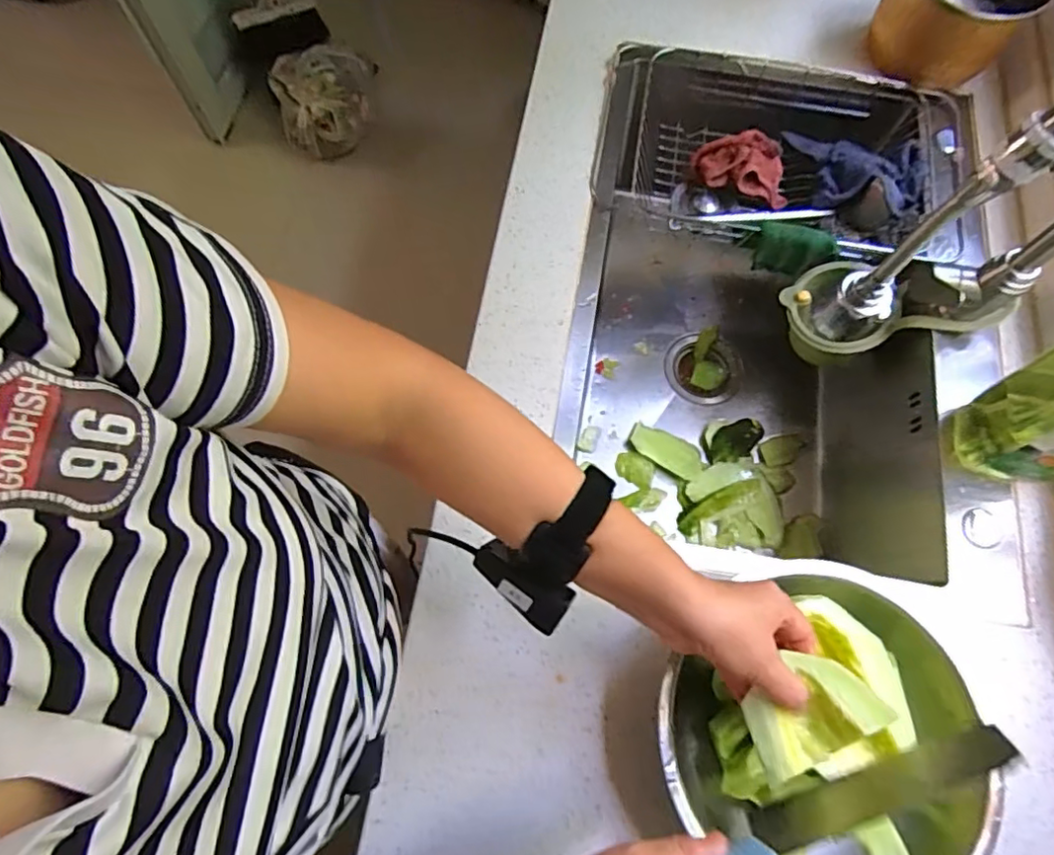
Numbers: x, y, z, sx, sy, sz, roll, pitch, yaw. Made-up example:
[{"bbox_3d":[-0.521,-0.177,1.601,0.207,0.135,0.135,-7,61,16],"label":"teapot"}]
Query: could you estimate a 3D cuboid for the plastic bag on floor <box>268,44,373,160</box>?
[{"bbox_3d":[-0.530,-0.848,1.571,0.233,0.216,0.183,6,72,1],"label":"plastic bag on floor"}]

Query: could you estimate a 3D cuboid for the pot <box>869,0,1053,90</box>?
[{"bbox_3d":[0.503,-0.495,0.705,0.152,0.122,0.137,30,74,8],"label":"pot"}]

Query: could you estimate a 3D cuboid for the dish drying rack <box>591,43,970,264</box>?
[{"bbox_3d":[0.308,-0.320,0.759,0.439,0.116,0.235,11,72,2],"label":"dish drying rack"}]

